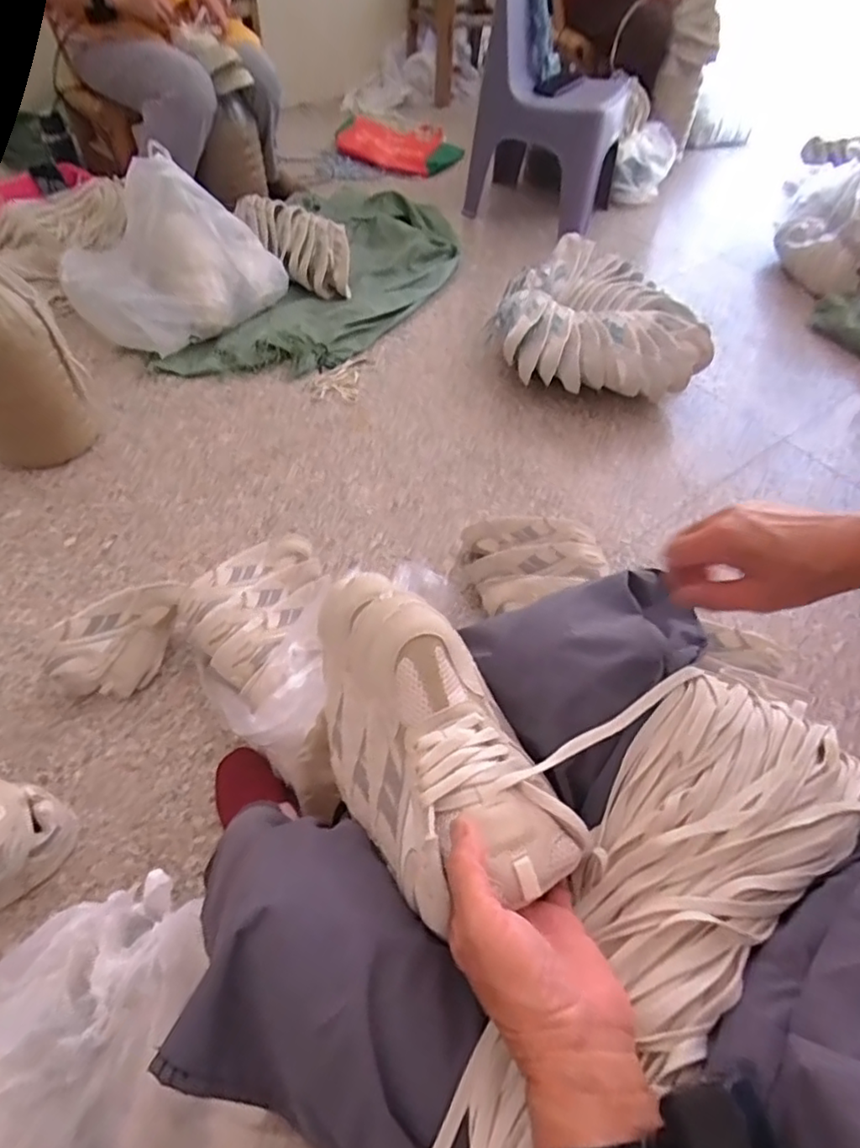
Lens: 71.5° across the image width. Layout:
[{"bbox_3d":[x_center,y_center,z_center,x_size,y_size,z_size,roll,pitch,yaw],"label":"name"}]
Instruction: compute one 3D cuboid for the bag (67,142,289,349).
[{"bbox_3d":[-0.617,-0.736,1.376,0.396,0.250,0.403,29,57,17],"label":"bag"}]

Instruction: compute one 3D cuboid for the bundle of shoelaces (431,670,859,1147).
[{"bbox_3d":[0.114,0.222,0.328,0.123,0.084,0.415,35,65,21],"label":"bundle of shoelaces"}]

